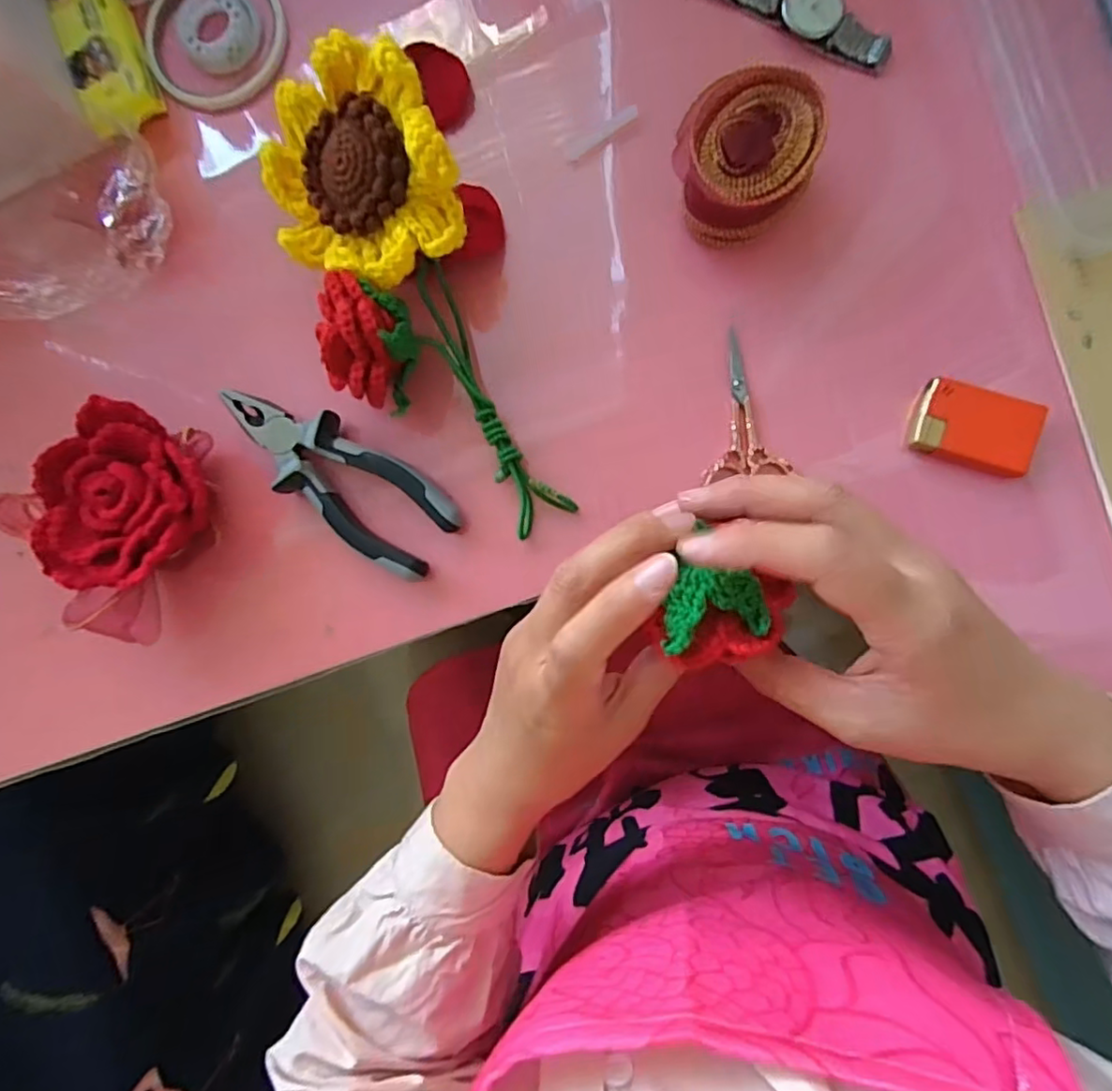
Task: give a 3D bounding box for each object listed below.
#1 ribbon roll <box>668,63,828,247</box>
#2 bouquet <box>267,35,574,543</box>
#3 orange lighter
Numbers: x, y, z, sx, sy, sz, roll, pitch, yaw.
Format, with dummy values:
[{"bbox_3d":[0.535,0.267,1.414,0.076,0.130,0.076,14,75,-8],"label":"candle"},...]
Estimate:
[{"bbox_3d":[0.097,-0.196,0.310,0.067,0.044,0.064,0,89,6],"label":"ribbon roll"},{"bbox_3d":[-0.077,-0.121,0.314,0.102,0.057,0.251,-21,100,7],"label":"bouquet"},{"bbox_3d":[0.217,-0.061,0.313,0.056,0.013,0.038,20,91,6],"label":"orange lighter"}]

